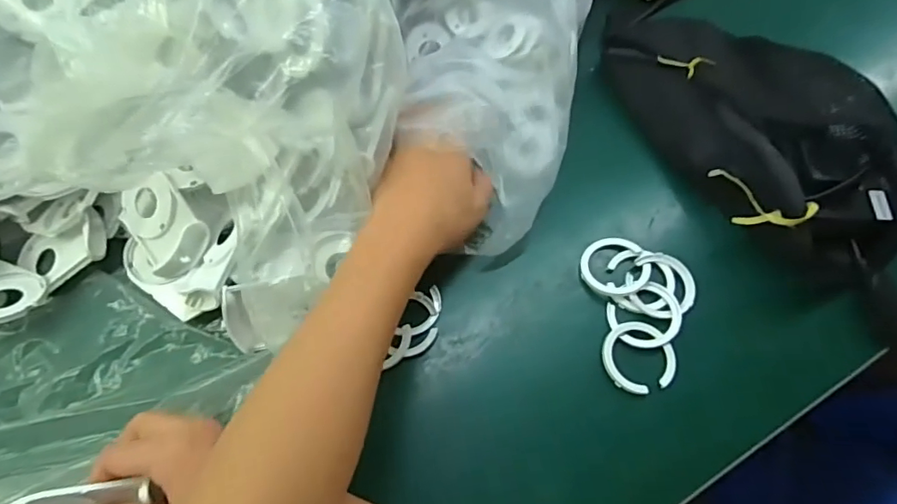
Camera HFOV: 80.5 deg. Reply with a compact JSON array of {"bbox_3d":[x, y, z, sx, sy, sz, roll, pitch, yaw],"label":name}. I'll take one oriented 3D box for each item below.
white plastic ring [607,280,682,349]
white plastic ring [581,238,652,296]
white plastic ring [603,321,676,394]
[{"bbox_3d":[0.147,0.047,0.393,0.052,0.005,0.046,-14,65,-4],"label":"white plastic ring"},{"bbox_3d":[0.129,0.009,0.408,0.050,0.009,0.048,-1,65,2],"label":"white plastic ring"},{"bbox_3d":[0.137,0.076,0.381,0.050,0.007,0.051,-1,65,2],"label":"white plastic ring"}]

